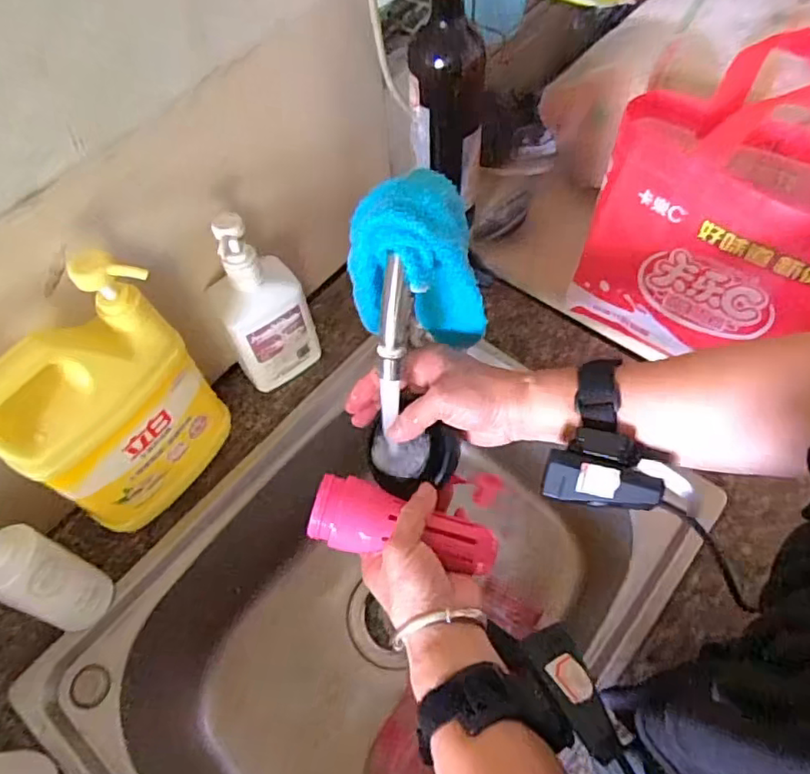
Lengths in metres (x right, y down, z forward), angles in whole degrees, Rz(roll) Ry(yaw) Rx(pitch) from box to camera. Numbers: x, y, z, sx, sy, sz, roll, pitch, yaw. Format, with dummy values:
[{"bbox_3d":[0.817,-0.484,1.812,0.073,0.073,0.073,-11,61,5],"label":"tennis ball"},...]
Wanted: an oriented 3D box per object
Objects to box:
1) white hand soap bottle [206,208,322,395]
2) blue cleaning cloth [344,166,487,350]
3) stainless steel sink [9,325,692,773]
[{"bbox_3d":[-0.133,-0.074,0.549,0.080,0.197,0.059,-28,61,-13],"label":"white hand soap bottle"},{"bbox_3d":[0.008,-0.079,0.409,0.082,0.120,0.073,-19,60,-8],"label":"blue cleaning cloth"},{"bbox_3d":[-0.036,0.234,0.581,0.370,0.209,0.464,35,67,21],"label":"stainless steel sink"}]

